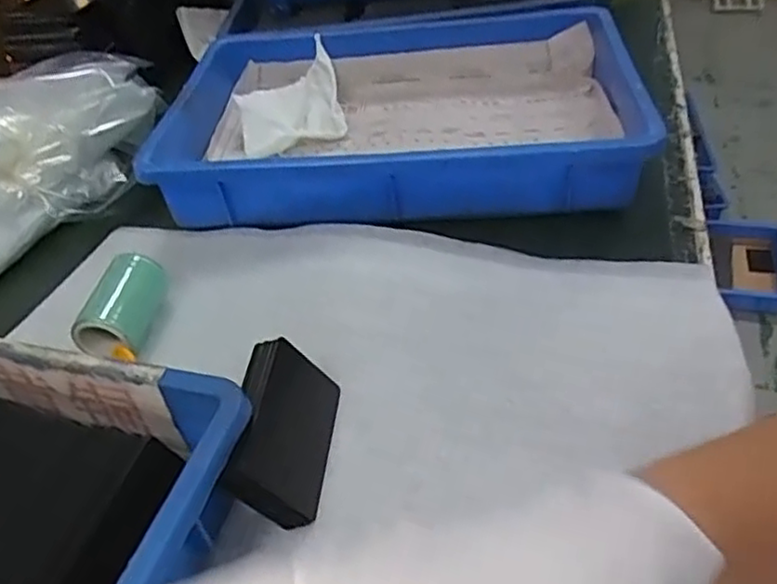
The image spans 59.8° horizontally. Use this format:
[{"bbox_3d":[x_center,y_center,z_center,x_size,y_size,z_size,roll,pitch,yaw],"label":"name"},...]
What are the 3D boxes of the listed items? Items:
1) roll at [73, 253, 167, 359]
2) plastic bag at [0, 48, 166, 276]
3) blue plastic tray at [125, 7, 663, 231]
[{"bbox_3d":[-0.172,0.008,0.439,0.032,0.037,0.064,6,43,13],"label":"roll"},{"bbox_3d":[-0.306,-0.106,0.534,0.259,0.093,0.153,-30,47,-25],"label":"plastic bag"},{"bbox_3d":[0.009,-0.151,0.560,0.353,0.065,0.236,-1,42,6],"label":"blue plastic tray"}]

